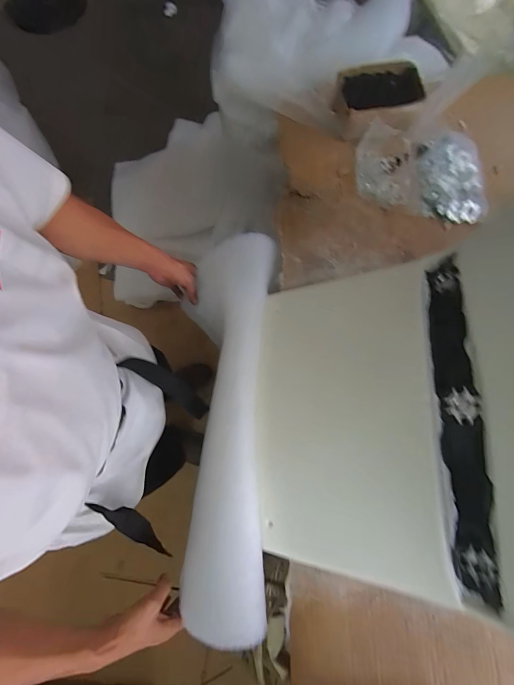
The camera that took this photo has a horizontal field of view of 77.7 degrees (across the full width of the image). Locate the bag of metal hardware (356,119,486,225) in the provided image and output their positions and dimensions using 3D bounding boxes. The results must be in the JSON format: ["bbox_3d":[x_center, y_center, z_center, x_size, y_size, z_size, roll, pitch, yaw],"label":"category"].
[{"bbox_3d":[0.315,-0.329,0.613,0.238,0.035,0.174,8,75,3],"label":"bag of metal hardware"}]

